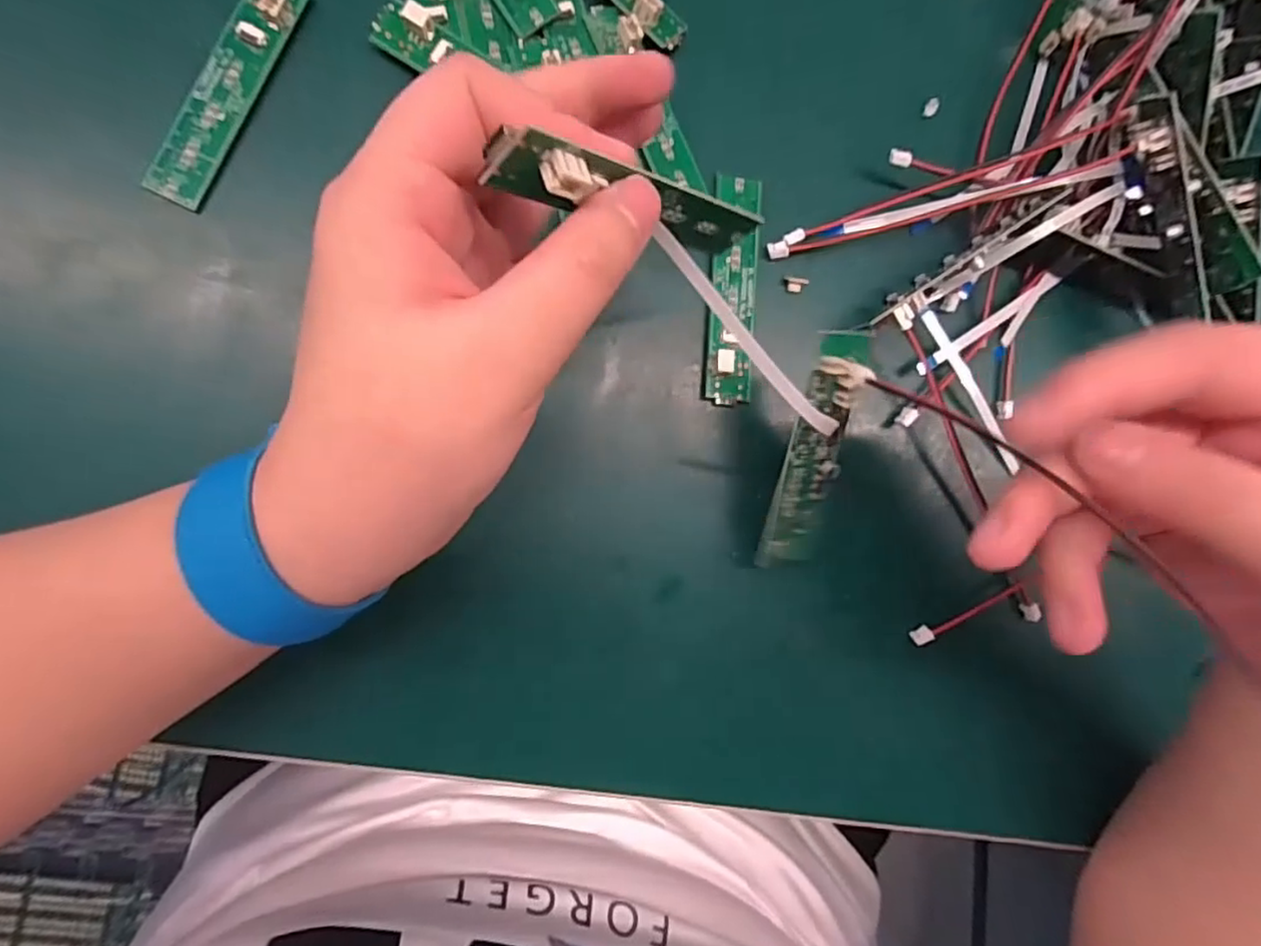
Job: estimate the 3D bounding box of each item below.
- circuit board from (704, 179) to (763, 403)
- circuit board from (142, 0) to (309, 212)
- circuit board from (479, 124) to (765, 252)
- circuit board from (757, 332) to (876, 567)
[{"bbox_3d":[0.039,-0.068,0.243,0.018,0.011,0.084,5,87,-9],"label":"circuit board"},{"bbox_3d":[-0.131,-0.126,0.214,0.017,0.008,0.083,27,88,-13],"label":"circuit board"},{"bbox_3d":[0.004,-0.064,0.155,0.088,0.012,0.011,-8,91,-49],"label":"circuit board"},{"bbox_3d":[0.061,-0.005,0.219,0.020,0.012,0.082,7,114,-10],"label":"circuit board"}]

